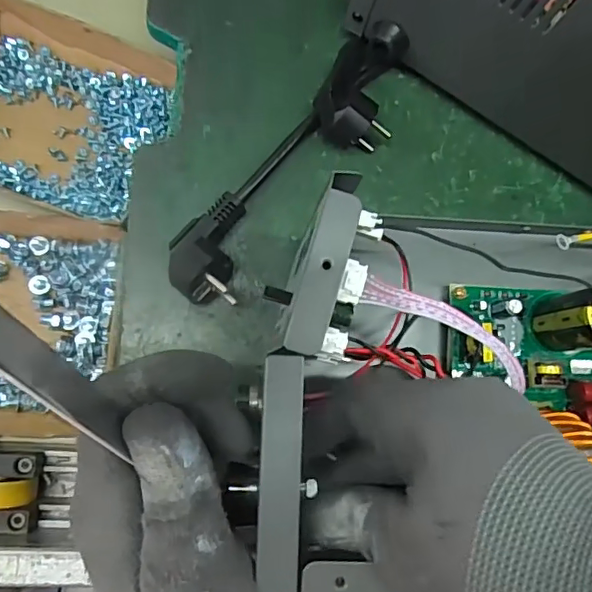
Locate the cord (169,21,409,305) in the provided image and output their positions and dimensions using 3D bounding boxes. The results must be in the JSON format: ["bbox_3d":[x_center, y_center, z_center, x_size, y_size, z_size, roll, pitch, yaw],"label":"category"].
[{"bbox_3d":[0.001,-0.084,0.362,0.057,0.039,0.216,38,82,0],"label":"cord"}]

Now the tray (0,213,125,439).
[{"bbox_3d":[-0.222,0.015,0.422,0.165,0.036,0.155,6,83,-4],"label":"tray"}]

